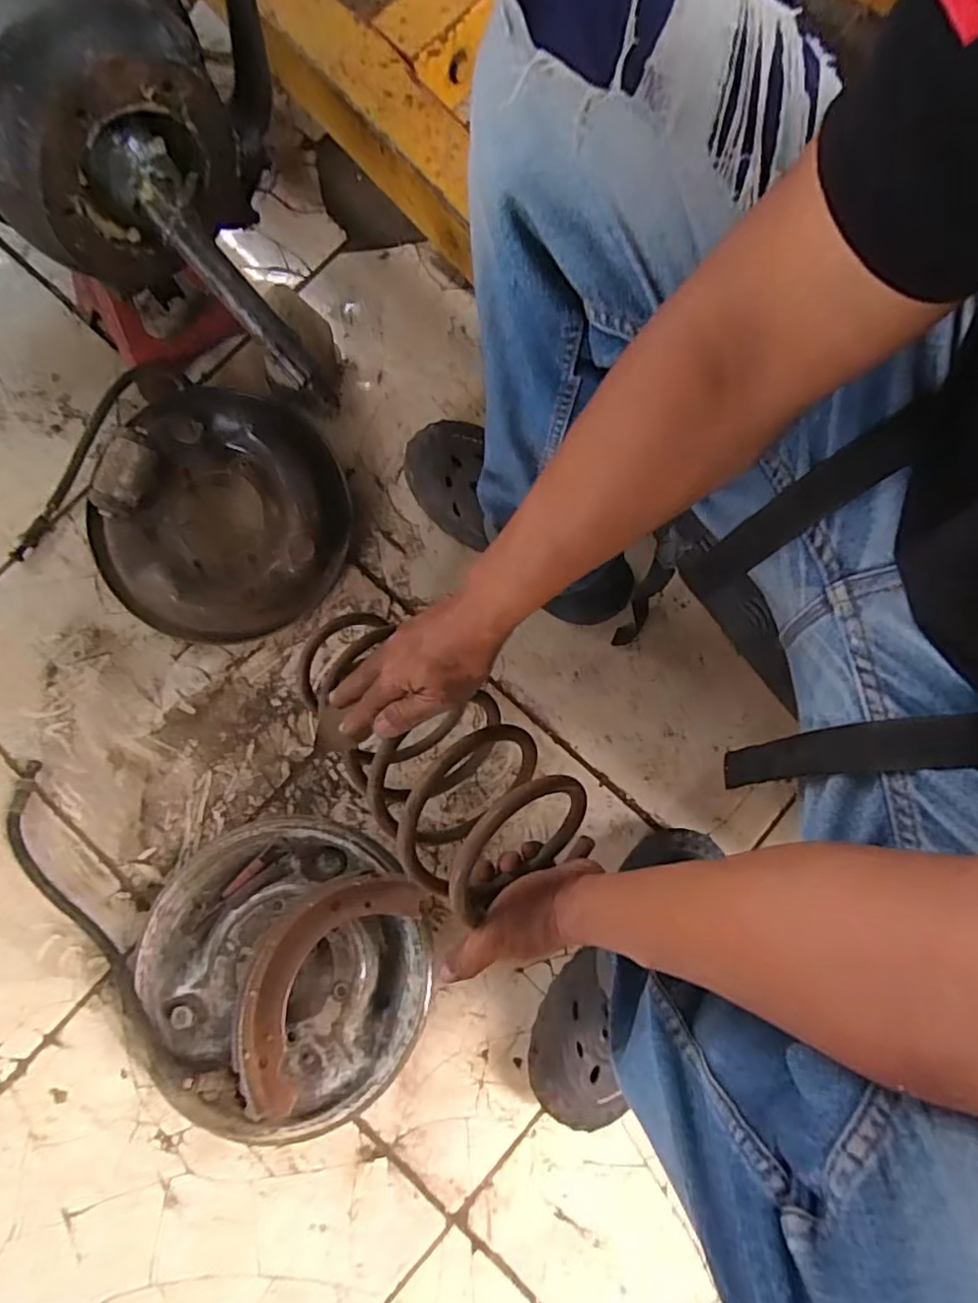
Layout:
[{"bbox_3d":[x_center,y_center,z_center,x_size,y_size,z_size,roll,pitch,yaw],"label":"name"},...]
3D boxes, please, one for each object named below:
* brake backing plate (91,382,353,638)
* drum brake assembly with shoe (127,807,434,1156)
[{"bbox_3d":[-0.287,-0.147,0.657,0.262,0.096,0.247,0,80,-1],"label":"brake backing plate"},{"bbox_3d":[-0.190,0.302,0.590,0.265,0.073,0.269,-3,80,-2],"label":"drum brake assembly with shoe"}]

